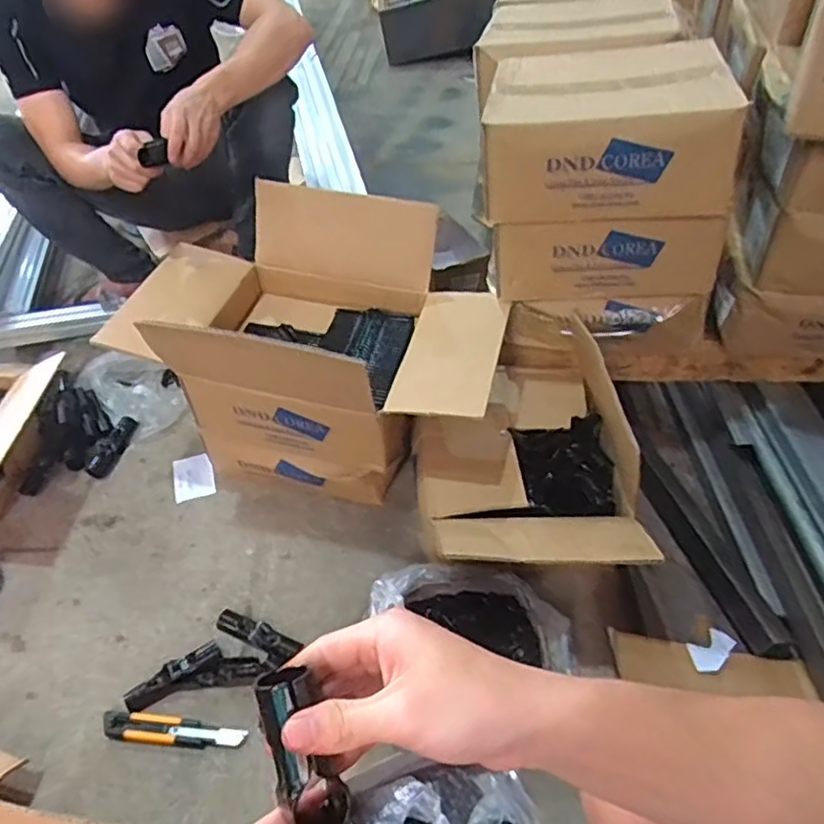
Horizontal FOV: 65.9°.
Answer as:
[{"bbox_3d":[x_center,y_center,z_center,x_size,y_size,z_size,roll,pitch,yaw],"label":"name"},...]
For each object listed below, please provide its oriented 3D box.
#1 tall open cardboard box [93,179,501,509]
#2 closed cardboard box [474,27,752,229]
[{"bbox_3d":[-0.147,-0.081,1.020,0.551,0.381,0.350,9,46,11],"label":"tall open cardboard box"},{"bbox_3d":[0.261,-0.406,0.890,0.308,0.155,0.322,3,46,5],"label":"closed cardboard box"}]

